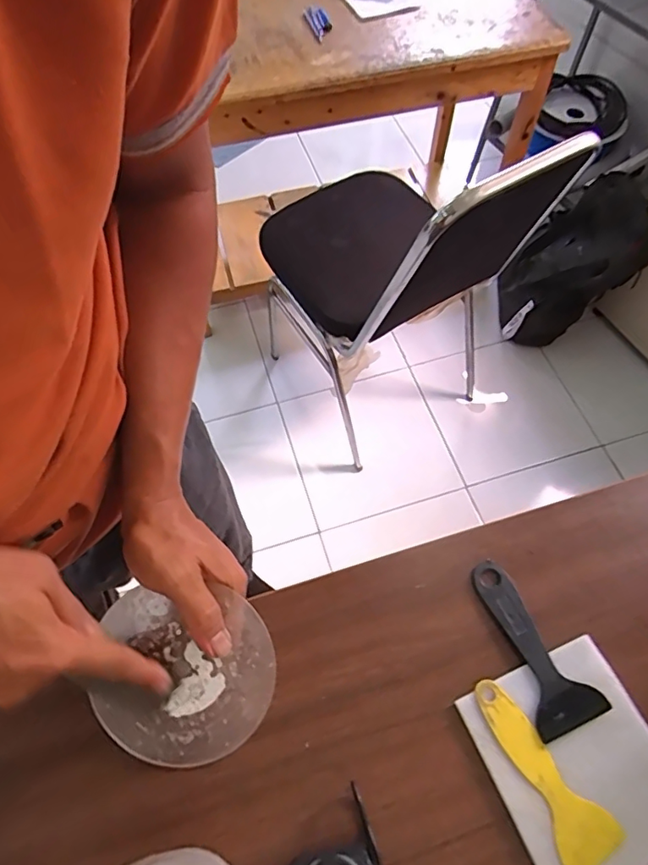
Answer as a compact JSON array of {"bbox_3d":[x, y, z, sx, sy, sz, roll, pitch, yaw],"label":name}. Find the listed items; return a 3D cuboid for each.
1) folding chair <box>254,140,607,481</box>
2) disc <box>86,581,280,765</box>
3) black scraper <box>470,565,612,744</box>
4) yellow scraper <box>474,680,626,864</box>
[{"bbox_3d":[0.156,-0.357,1.199,0.423,0.776,0.527,-32,65,-15],"label":"folding chair"},{"bbox_3d":[-0.102,0.183,0.394,0.130,0.015,0.122,0,88,0],"label":"disc"},{"bbox_3d":[0.161,0.165,0.425,0.052,0.004,0.131,-20,62,-10],"label":"black scraper"},{"bbox_3d":[0.152,0.242,0.386,0.042,0.007,0.124,-30,64,-14],"label":"yellow scraper"}]

